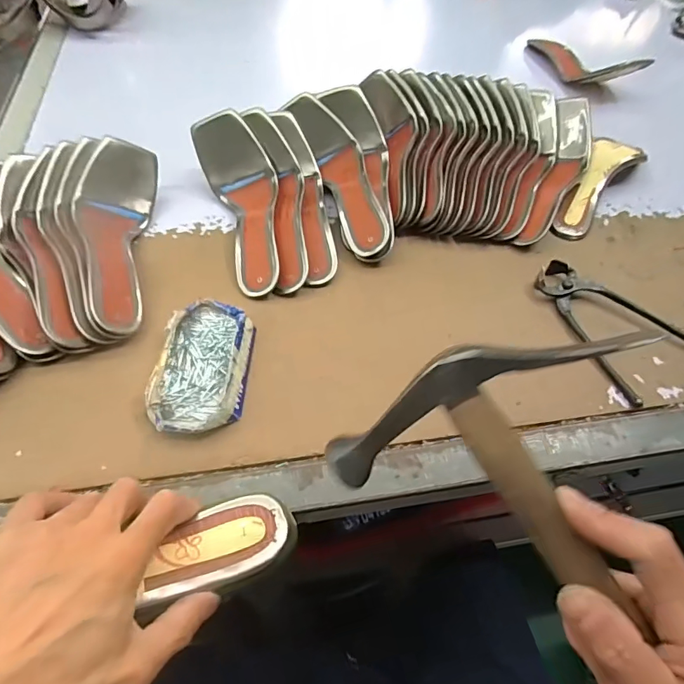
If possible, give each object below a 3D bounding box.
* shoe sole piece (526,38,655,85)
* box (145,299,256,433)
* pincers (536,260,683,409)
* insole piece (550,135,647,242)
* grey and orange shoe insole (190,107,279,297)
[{"bbox_3d":[0.415,-0.489,0.807,0.079,0.045,0.231,-14,44,-12],"label":"shoe sole piece"},{"bbox_3d":[-0.125,0.019,0.422,0.076,0.030,0.137,3,54,0],"label":"box"},{"bbox_3d":[0.275,-0.024,0.483,0.121,0.030,0.163,-32,61,-22],"label":"pincers"},{"bbox_3d":[0.328,-0.203,0.596,0.056,0.029,0.185,34,73,20],"label":"insole piece"},{"bbox_3d":[-0.110,-0.157,0.525,0.082,0.059,0.235,-13,70,-11],"label":"grey and orange shoe insole"}]

